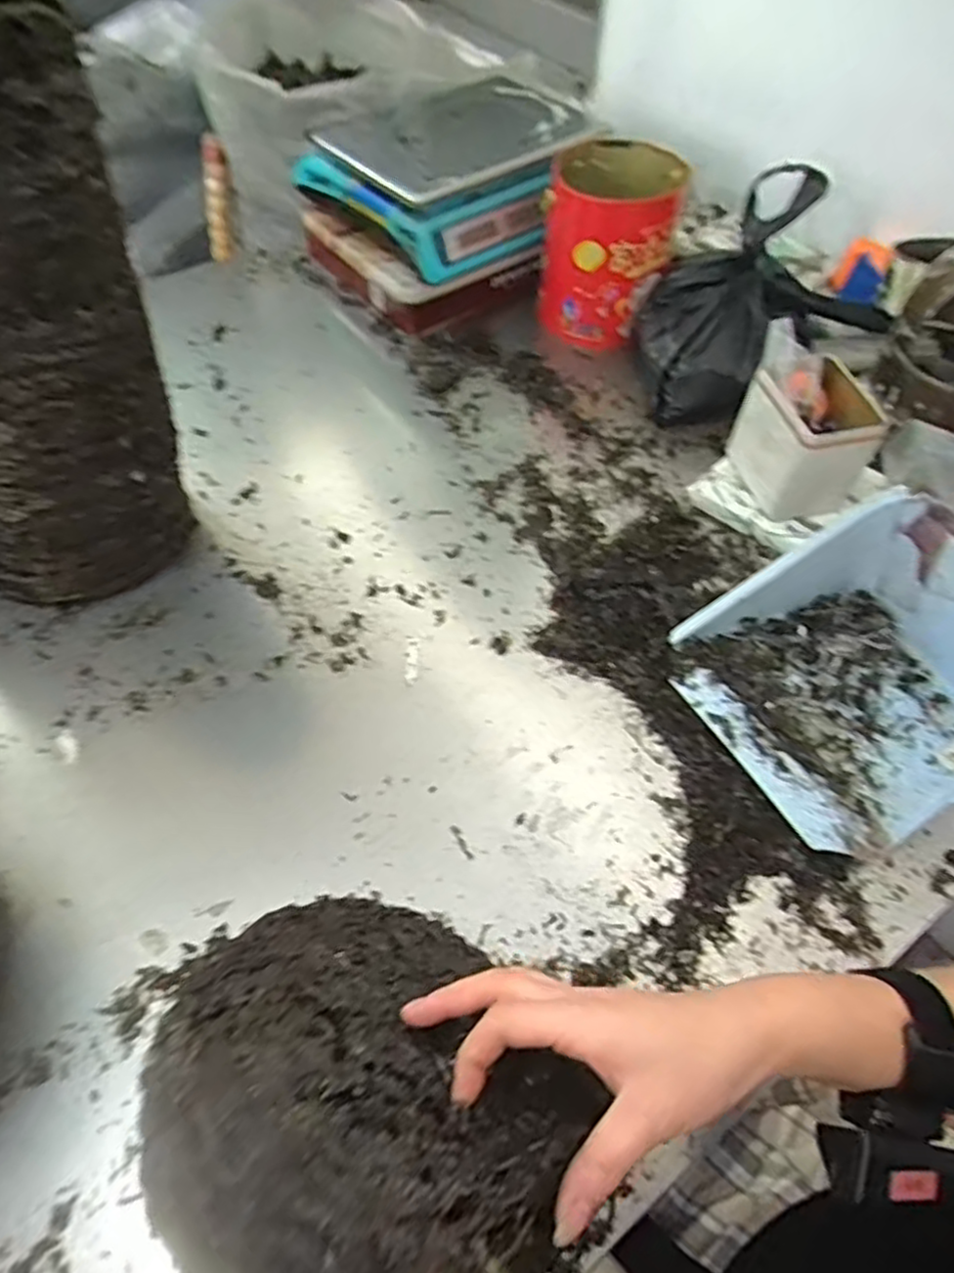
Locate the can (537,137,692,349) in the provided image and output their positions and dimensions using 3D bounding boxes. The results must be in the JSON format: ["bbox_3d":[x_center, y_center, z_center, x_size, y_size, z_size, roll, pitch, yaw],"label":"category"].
[{"bbox_3d":[0.161,-0.479,0.884,0.154,0.202,0.128,9,56,4],"label":"can"}]

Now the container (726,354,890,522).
[{"bbox_3d":[0.332,-0.201,0.705,0.091,0.113,0.117,-11,57,-9],"label":"container"}]

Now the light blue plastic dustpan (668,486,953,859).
[{"bbox_3d":[0.322,0.021,0.566,0.235,0.150,0.243,-20,59,-15],"label":"light blue plastic dustpan"}]

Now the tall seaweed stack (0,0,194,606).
[{"bbox_3d":[-0.360,-0.224,0.539,0.219,0.440,0.160,-29,61,-20],"label":"tall seaweed stack"}]

